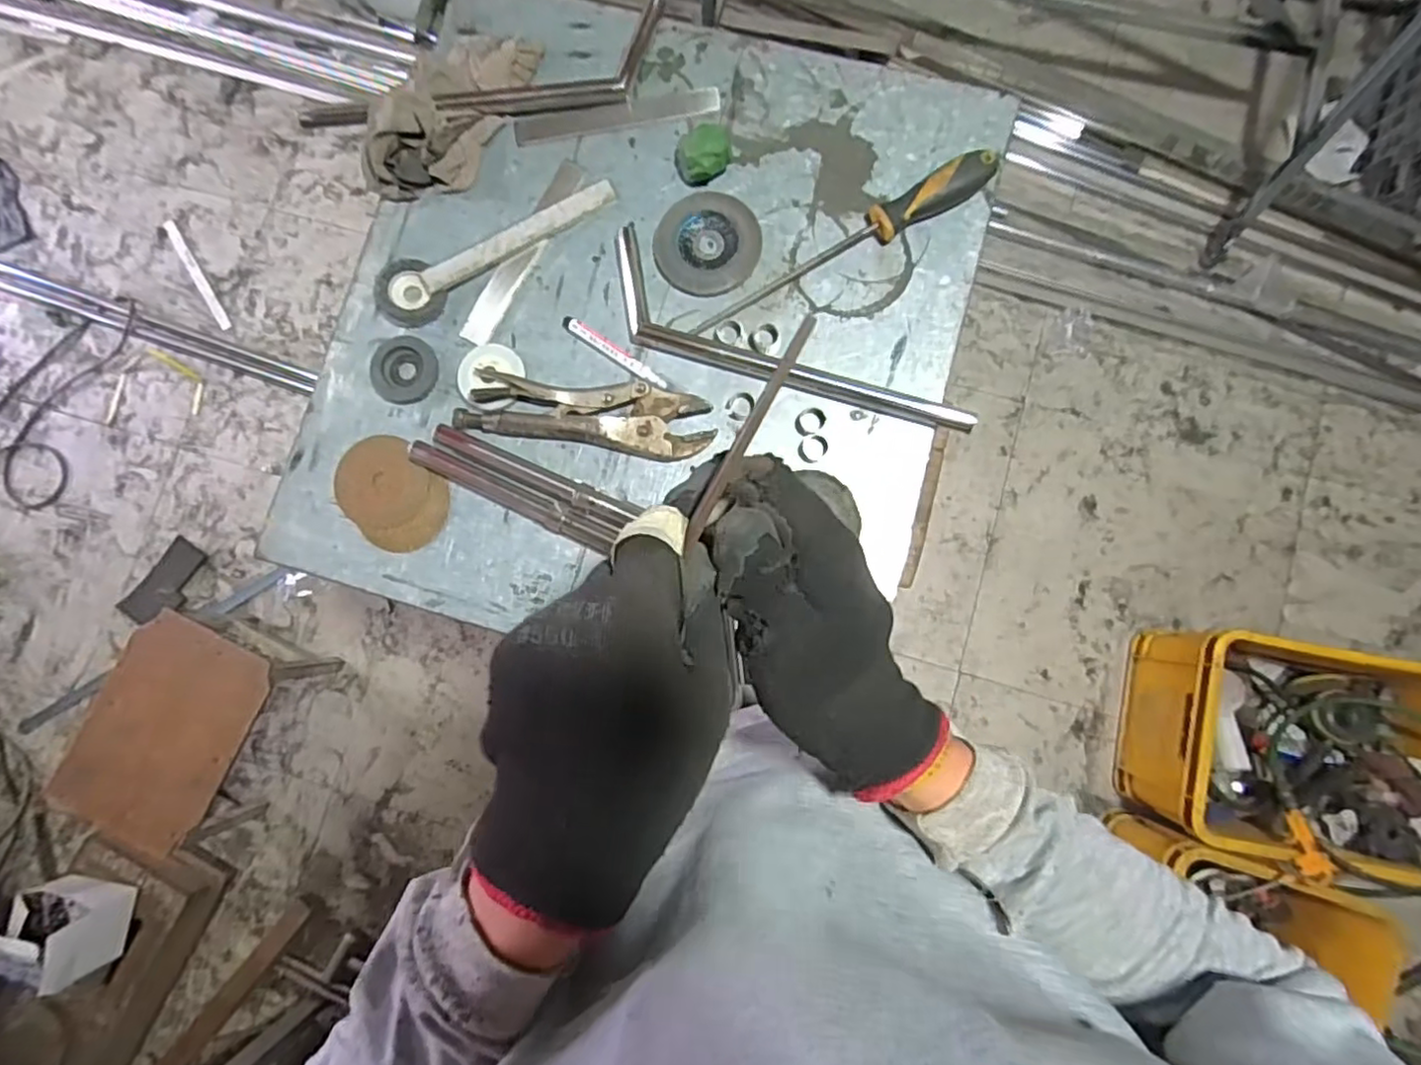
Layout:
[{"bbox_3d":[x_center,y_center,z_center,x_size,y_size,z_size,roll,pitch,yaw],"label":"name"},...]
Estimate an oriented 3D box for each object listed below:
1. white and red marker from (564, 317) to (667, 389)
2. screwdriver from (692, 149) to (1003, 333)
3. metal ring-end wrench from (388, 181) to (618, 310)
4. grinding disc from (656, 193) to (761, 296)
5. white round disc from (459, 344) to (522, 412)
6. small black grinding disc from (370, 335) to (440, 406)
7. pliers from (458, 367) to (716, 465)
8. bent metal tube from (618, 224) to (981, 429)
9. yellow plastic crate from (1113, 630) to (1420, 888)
[{"bbox_3d":[-0.084,-0.161,0.585,0.111,0.011,0.015,35,86,7],"label":"white and red marker"},{"bbox_3d":[0.116,-0.257,0.577,0.289,0.030,0.034,-25,82,0],"label":"screwdriver"},{"bbox_3d":[-0.189,-0.267,0.601,0.219,0.015,0.032,-30,82,-1],"label":"metal ring-end wrench"},{"bbox_3d":[-0.003,-0.260,0.596,0.096,0.004,0.091,0,83,3],"label":"grinding disc"},{"bbox_3d":[-0.197,-0.139,0.584,0.060,0.013,0.060,0,83,3],"label":"white round disc"},{"bbox_3d":[-0.275,-0.147,0.594,0.059,0.009,0.062,0,83,3],"label":"small black grinding disc"},{"bbox_3d":[-0.107,-0.104,0.573,0.213,0.015,0.061,9,84,4],"label":"pliers"},{"bbox_3d":[0.061,-0.160,0.580,0.345,0.017,0.083,25,85,6],"label":"bent metal tube"},{"bbox_3d":[1.073,0.389,1.194,0.514,0.277,0.352,10,84,3],"label":"yellow plastic crate"}]

